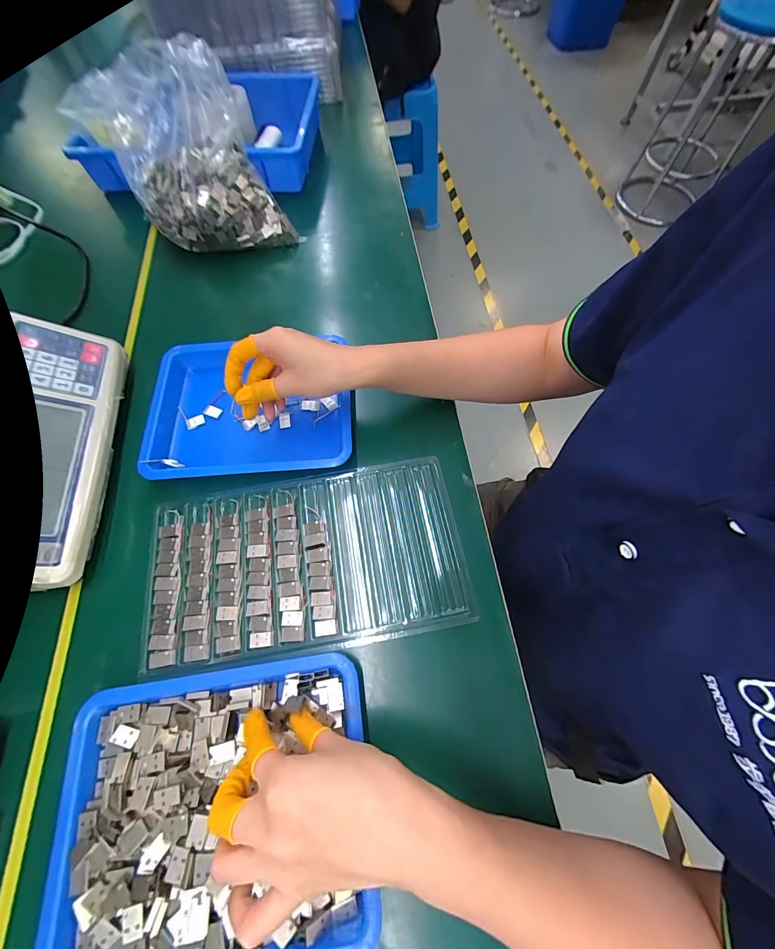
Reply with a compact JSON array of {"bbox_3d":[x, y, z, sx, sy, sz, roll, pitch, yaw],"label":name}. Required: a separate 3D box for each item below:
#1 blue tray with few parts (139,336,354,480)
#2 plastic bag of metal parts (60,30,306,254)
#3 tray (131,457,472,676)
[{"bbox_3d":[-0.157,-0.076,0.395,0.225,0.034,0.169,-5,60,0],"label":"blue tray with few parts"},{"bbox_3d":[-0.266,-0.413,0.488,0.195,0.180,0.200,-26,69,-10],"label":"plastic bag of metal parts"},{"bbox_3d":[-0.075,0.078,0.334,0.287,0.013,0.157,-10,67,-3],"label":"tray"}]

